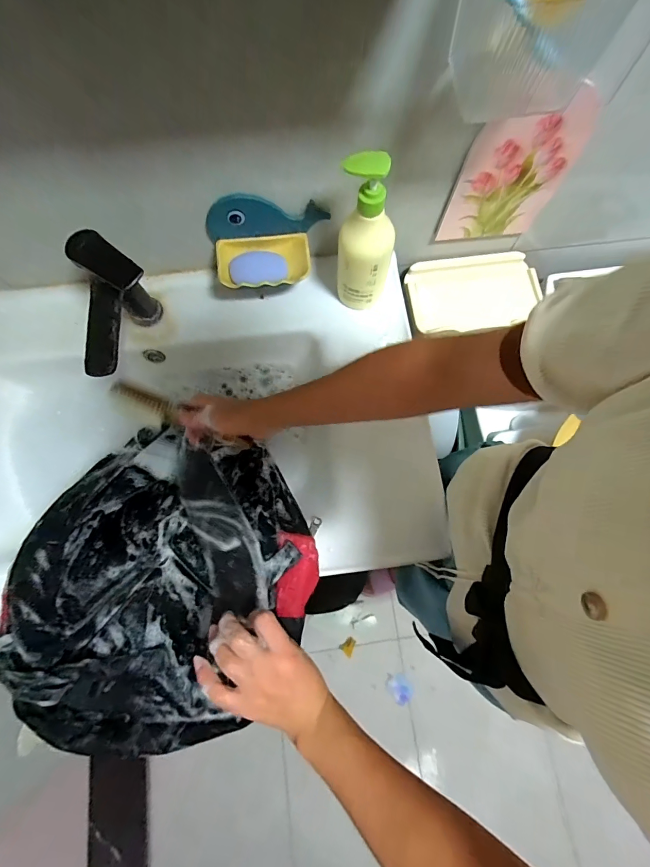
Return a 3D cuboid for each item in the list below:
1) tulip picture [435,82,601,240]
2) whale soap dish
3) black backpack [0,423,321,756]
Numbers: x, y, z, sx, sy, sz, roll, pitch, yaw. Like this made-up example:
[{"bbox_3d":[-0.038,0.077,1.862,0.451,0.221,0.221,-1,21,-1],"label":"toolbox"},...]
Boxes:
[{"bbox_3d":[0.247,-0.334,0.472,0.148,0.180,0.009,-9,76,-3],"label":"tulip picture"},{"bbox_3d":[-0.077,-0.250,0.486,0.160,0.086,0.084,-4,76,-2],"label":"whale soap dish"},{"bbox_3d":[-0.179,0.180,0.458,0.314,0.143,0.345,0,76,-1],"label":"black backpack"}]

